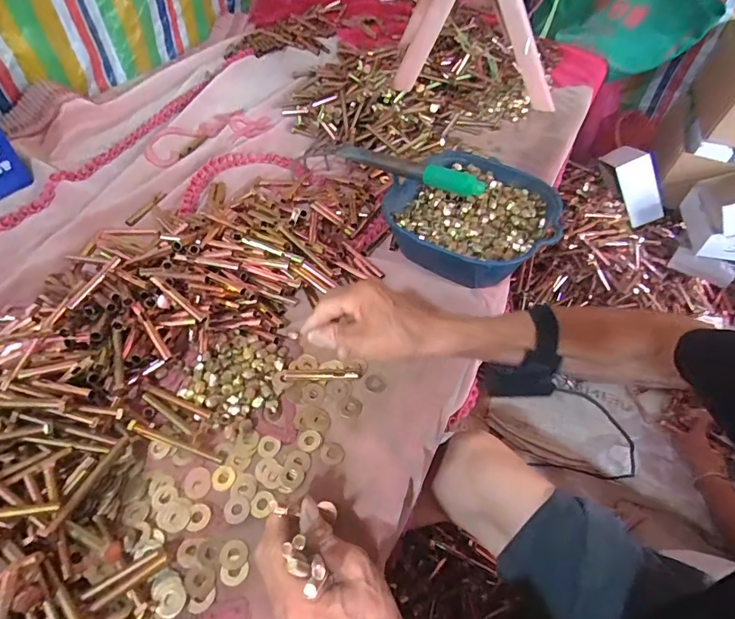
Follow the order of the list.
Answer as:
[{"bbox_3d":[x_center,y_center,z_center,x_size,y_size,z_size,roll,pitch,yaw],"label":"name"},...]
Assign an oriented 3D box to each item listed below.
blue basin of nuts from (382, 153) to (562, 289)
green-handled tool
[{"bbox_3d":[0.150,-0.130,0.650,0.222,0.071,0.222,0,51,0],"label":"blue basin of nuts"},{"bbox_3d":[0.024,-0.216,0.677,0.357,0.058,0.057,26,54,38],"label":"green-handled tool"}]

